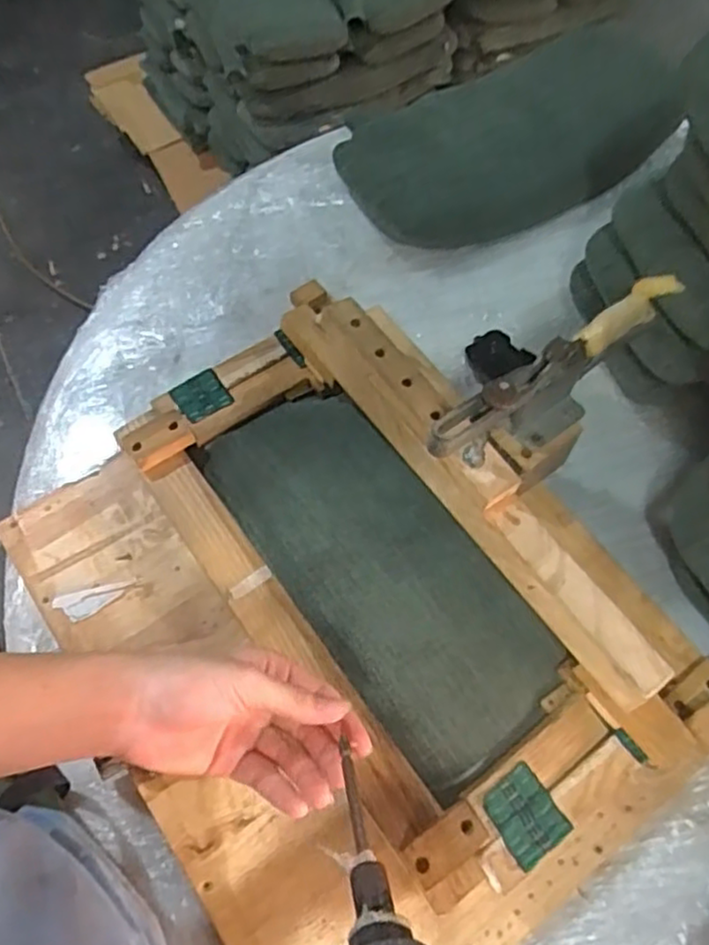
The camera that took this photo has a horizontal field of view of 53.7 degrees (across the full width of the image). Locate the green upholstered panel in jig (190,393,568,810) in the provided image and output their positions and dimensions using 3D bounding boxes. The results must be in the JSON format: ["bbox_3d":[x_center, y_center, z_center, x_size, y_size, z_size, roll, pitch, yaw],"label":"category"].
[{"bbox_3d":[0.015,0.071,0.584,0.145,0.034,0.348,-33,67,-15],"label":"green upholstered panel in jig"}]

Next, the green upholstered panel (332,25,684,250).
[{"bbox_3d":[0.178,-0.382,0.799,0.378,0.043,0.207,-23,86,2],"label":"green upholstered panel"}]

